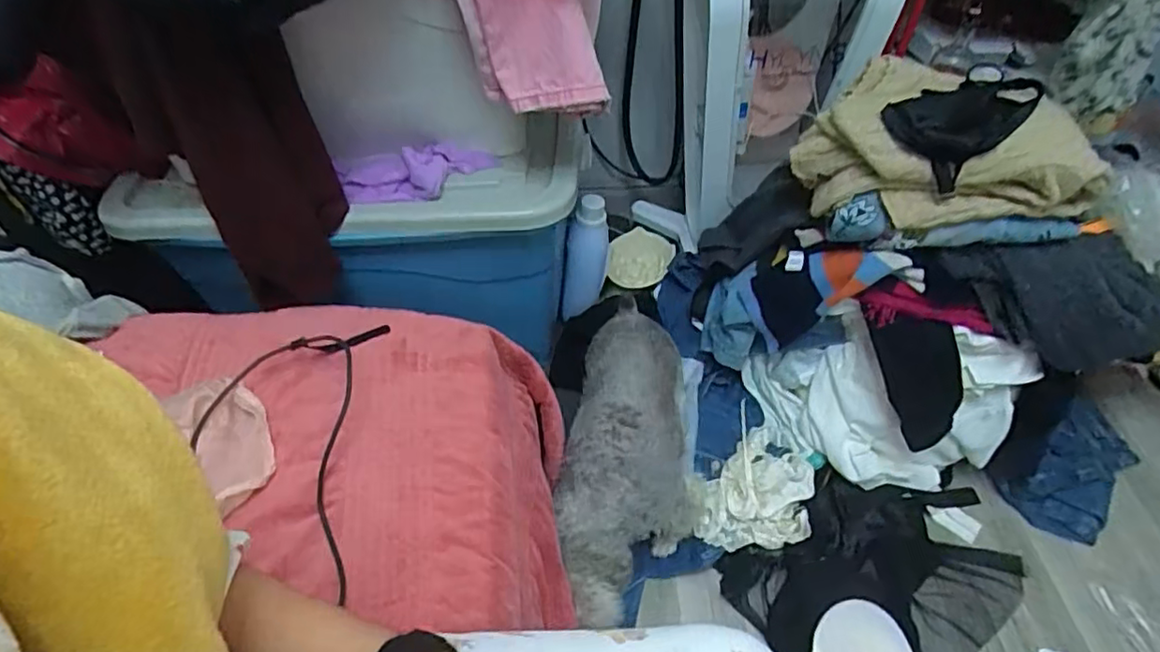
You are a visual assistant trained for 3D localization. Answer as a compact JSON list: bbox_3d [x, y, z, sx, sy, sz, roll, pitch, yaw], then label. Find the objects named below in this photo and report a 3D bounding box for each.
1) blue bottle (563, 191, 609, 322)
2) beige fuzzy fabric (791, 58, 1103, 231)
[{"bbox_3d":[0.007,-0.134,1.225,0.094,0.254,0.075,-2,49,0],"label":"blue bottle"},{"bbox_3d":[0.470,-0.229,0.827,0.343,0.140,0.175,10,50,10],"label":"beige fuzzy fabric"}]

